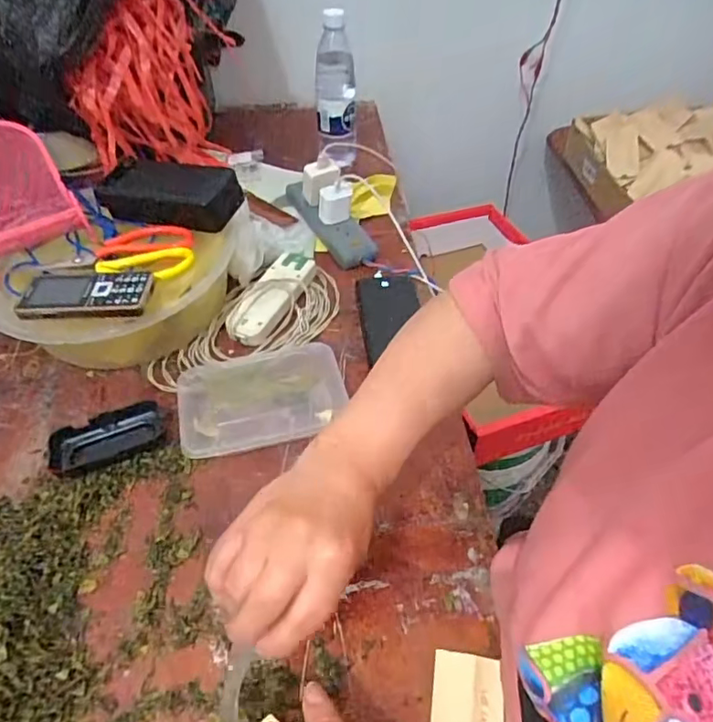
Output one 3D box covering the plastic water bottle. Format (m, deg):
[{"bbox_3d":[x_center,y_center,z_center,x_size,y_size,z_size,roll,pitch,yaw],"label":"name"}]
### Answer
[{"bbox_3d":[-0.033,-0.424,0.852,0.064,0.240,0.074,-3,49,-2],"label":"plastic water bottle"}]

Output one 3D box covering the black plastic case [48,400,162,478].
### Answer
[{"bbox_3d":[-0.253,0.079,0.547,0.108,0.019,0.056,-23,53,-18],"label":"black plastic case"}]

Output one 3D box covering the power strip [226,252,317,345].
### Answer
[{"bbox_3d":[-0.101,-0.080,0.667,0.051,0.037,0.147,22,53,18],"label":"power strip"}]

